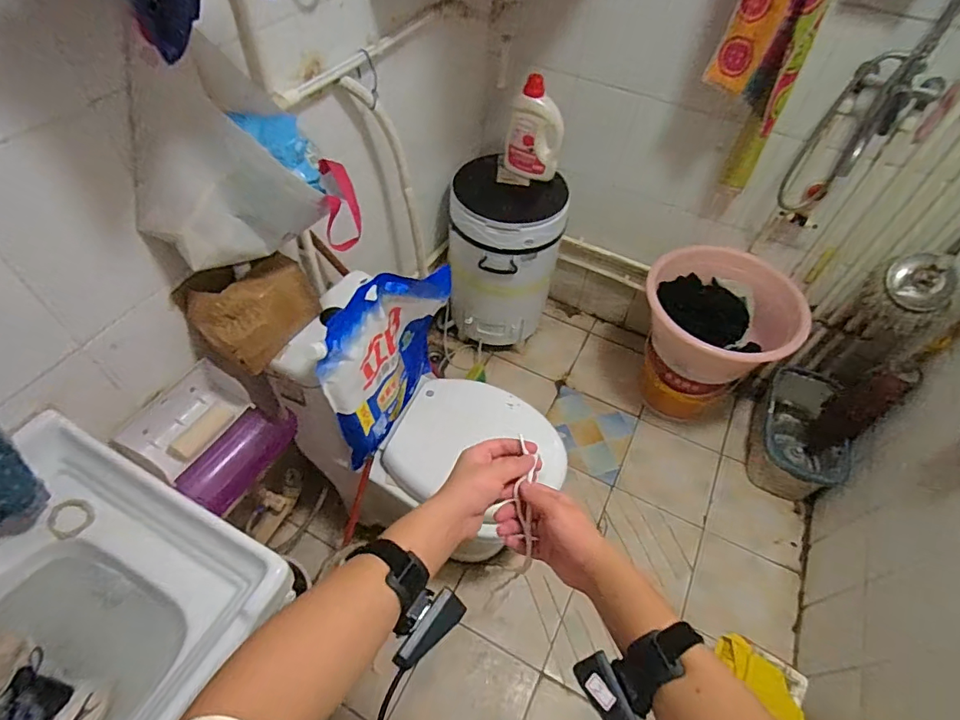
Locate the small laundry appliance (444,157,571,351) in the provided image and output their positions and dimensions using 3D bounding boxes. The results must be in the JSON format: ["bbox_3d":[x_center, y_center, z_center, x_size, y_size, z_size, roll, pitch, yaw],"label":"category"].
[{"bbox_3d":[0.079,-0.361,1.804,0.375,0.625,0.360,6,52,0],"label":"small laundry appliance"}]

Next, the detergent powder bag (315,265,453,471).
[{"bbox_3d":[-0.207,-0.002,1.153,0.081,0.426,0.358,28,55,17],"label":"detergent powder bag"}]

